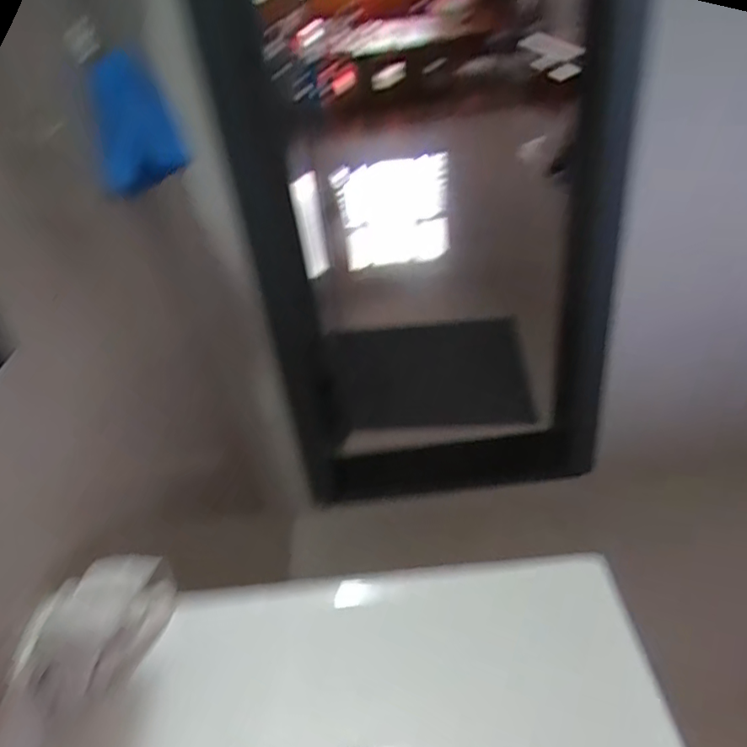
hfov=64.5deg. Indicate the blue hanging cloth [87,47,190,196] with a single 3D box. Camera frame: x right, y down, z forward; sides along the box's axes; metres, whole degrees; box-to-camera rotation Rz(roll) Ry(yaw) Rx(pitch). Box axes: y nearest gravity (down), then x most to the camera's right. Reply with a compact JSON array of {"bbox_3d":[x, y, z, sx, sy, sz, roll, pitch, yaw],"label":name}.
[{"bbox_3d":[-0.305,-0.320,0.750,0.101,0.142,0.087,-16,36,-12],"label":"blue hanging cloth"}]

